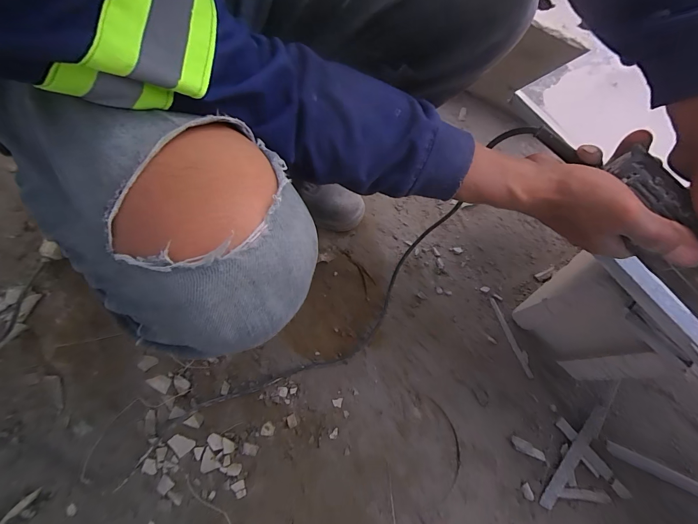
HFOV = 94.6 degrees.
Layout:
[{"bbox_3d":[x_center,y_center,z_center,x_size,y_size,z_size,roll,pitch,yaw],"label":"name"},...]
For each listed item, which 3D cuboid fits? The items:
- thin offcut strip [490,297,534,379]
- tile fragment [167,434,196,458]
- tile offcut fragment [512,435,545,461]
[{"bbox_3d":[0.288,0.131,0.570,0.016,0.006,0.142,-17,71,-8],"label":"thin offcut strip"},{"bbox_3d":[-0.262,0.283,0.501,0.036,0.004,0.032,40,74,12],"label":"tile fragment"},{"bbox_3d":[0.285,0.296,0.509,0.059,0.010,0.017,33,72,-3],"label":"tile offcut fragment"}]

